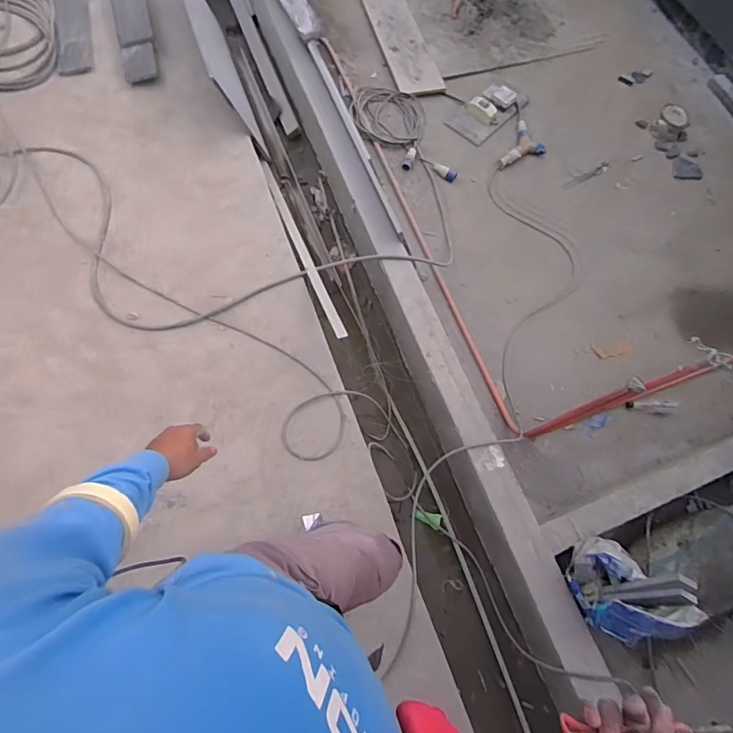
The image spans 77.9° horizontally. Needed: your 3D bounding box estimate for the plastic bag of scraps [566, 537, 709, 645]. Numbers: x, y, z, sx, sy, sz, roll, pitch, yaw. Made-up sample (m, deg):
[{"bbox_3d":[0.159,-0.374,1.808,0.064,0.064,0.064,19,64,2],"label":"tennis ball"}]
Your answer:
[{"bbox_3d":[0.740,0.636,1.296,0.252,0.250,0.258,6,67,-3],"label":"plastic bag of scraps"}]

